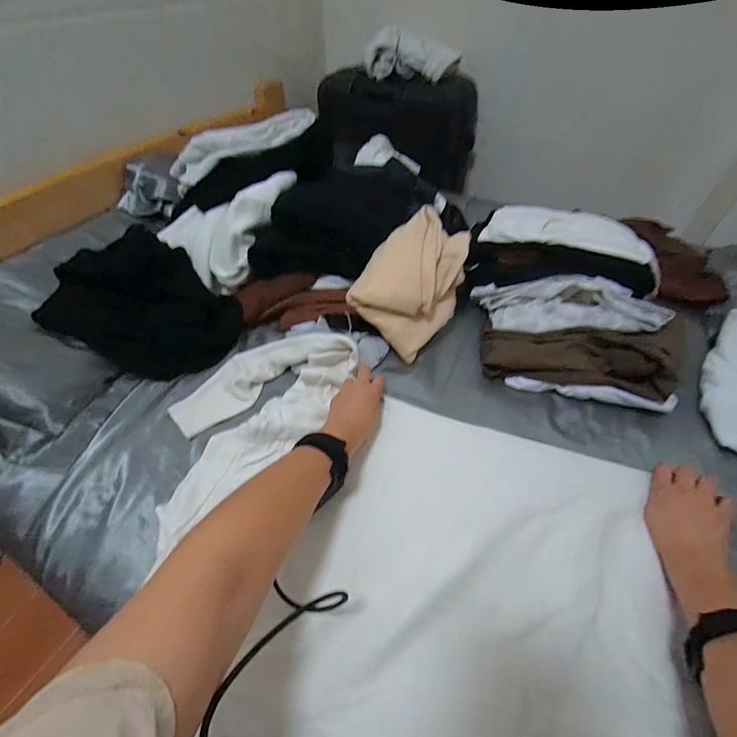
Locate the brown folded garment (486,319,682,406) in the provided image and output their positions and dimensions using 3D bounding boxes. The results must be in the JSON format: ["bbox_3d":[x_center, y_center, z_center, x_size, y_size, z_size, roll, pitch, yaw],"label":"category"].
[{"bbox_3d":[0.327,-0.019,0.573,0.272,0.076,0.113,8,50,9],"label":"brown folded garment"}]

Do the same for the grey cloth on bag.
[{"bbox_3d":[0.127,-0.877,1.032,0.286,0.094,0.088,-3,49,-1],"label":"grey cloth on bag"}]

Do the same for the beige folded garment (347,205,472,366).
[{"bbox_3d":[0.079,-0.153,0.634,0.144,0.131,0.207,25,54,21],"label":"beige folded garment"}]

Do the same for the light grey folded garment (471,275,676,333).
[{"bbox_3d":[0.331,-0.108,0.618,0.277,0.075,0.107,9,50,9],"label":"light grey folded garment"}]

